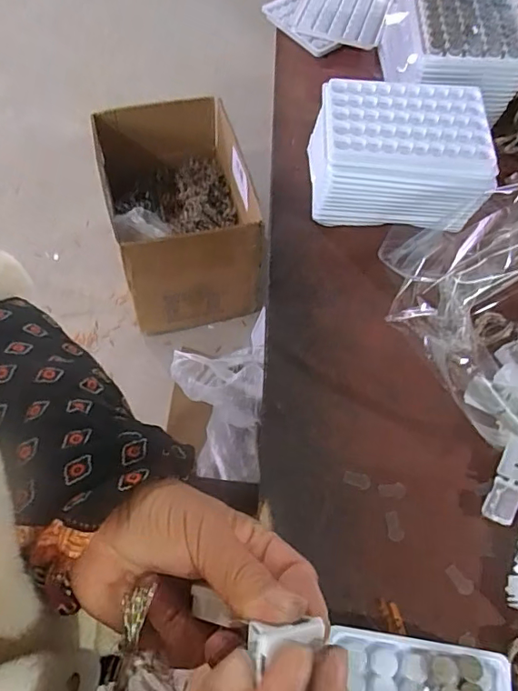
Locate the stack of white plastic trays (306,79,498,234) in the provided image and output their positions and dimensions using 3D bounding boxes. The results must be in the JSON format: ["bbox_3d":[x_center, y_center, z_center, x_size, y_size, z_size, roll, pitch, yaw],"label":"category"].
[{"bbox_3d":[0.111,-0.153,0.416,0.129,0.070,0.094,4,63,0],"label":"stack of white plastic trays"}]

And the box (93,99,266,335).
[{"bbox_3d":[-0.170,-0.291,1.148,0.285,0.282,0.434,-12,64,-9],"label":"box"}]

